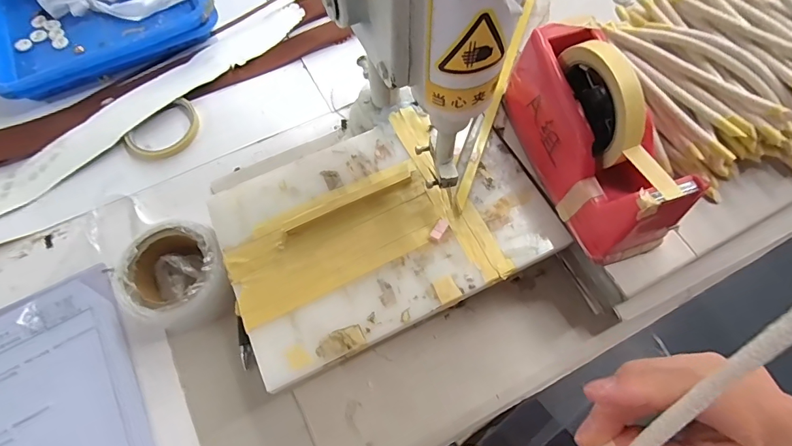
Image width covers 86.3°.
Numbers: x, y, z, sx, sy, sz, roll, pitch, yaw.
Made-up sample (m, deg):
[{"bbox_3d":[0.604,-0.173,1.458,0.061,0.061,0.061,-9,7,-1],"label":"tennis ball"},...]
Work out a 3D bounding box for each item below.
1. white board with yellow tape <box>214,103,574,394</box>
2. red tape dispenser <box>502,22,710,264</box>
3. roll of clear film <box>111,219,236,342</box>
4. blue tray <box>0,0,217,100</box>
[{"bbox_3d":[-0.013,-0.003,0.407,0.296,0.011,0.200,-24,69,-9],"label":"white board with yellow tape"},{"bbox_3d":[0.176,-0.081,0.368,0.072,0.120,0.204,-17,68,-7],"label":"red tape dispenser"},{"bbox_3d":[-0.215,0.054,0.420,0.108,0.048,0.100,0,67,0],"label":"roll of clear film"},{"bbox_3d":[-0.415,-0.297,0.585,0.286,0.047,0.223,-28,69,-11],"label":"blue tray"}]

